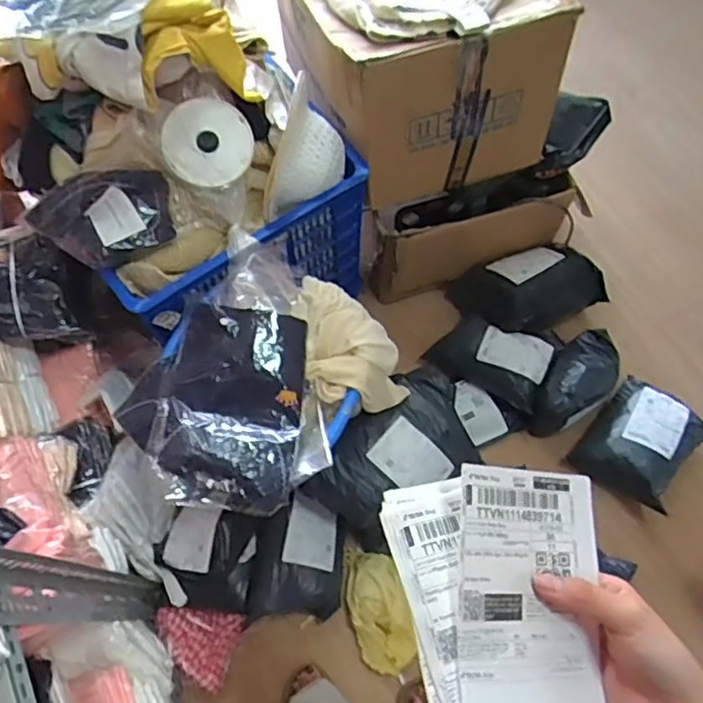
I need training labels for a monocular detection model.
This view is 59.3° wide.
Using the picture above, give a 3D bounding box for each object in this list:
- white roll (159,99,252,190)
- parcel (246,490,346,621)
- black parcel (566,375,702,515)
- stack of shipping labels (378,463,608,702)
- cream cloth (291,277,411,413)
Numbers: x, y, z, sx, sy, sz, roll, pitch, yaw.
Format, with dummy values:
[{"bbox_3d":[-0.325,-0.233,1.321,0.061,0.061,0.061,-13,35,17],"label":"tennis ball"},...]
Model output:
[{"bbox_3d":[-0.236,-0.353,1.037,0.149,0.040,0.139,1,87,-26],"label":"white roll"},{"bbox_3d":[-0.102,0.397,1.198,0.183,0.088,0.221,3,67,1],"label":"parcel"},{"bbox_3d":[0.611,0.189,1.286,0.215,0.080,0.240,34,71,14],"label":"black parcel"},{"bbox_3d":[0.096,0.154,0.371,0.132,0.031,0.160,-4,75,-25],"label":"stack of shipping labels"},{"bbox_3d":[-0.016,0.002,1.083,0.169,0.102,0.268,-34,88,-18],"label":"cream cloth"}]

